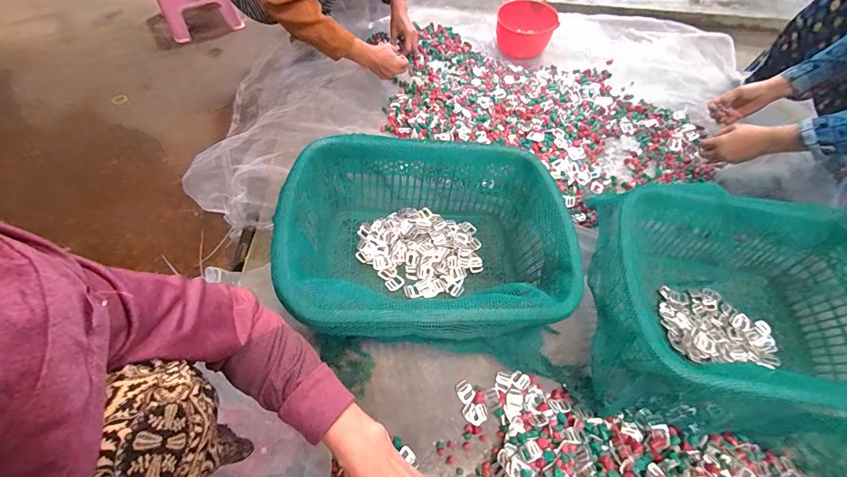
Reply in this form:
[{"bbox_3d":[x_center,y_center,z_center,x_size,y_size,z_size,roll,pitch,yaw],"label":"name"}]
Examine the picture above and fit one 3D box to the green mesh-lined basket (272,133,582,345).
[{"bbox_3d":[0.007,0.017,0.637,0.444,0.191,0.352,-2,58,-6],"label":"green mesh-lined basket"}]

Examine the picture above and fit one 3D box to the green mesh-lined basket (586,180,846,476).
[{"bbox_3d":[0.539,0.128,0.628,0.511,0.173,0.414,17,58,6],"label":"green mesh-lined basket"}]

